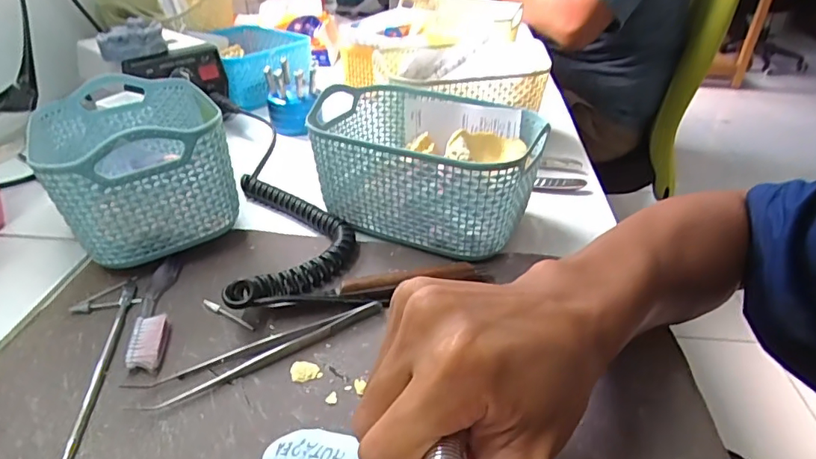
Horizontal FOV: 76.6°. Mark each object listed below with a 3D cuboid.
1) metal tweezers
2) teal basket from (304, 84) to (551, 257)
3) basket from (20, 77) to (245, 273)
[{"bbox_3d":[-0.078,0.070,0.295,0.139,0.006,0.018,-17,39,-24],"label":"metal tweezers"},{"bbox_3d":[0.014,-0.051,0.409,0.161,0.081,0.122,15,37,19],"label":"teal basket"},{"bbox_3d":[-0.210,-0.058,0.398,0.111,0.097,0.190,-18,39,-25],"label":"basket"}]

